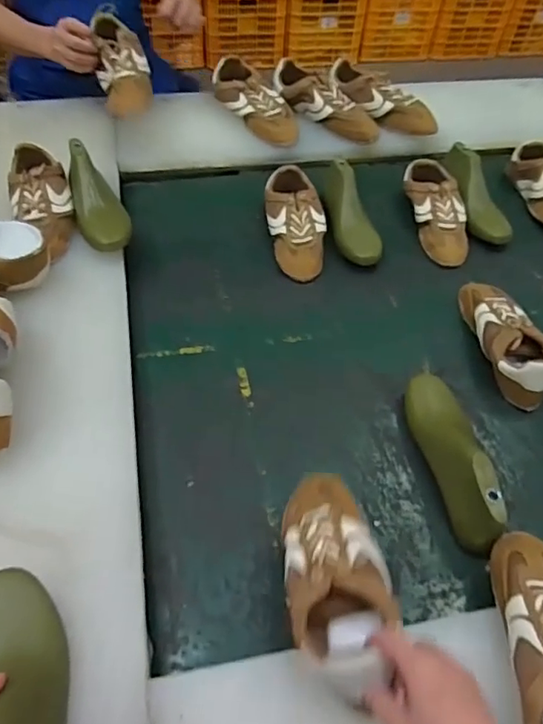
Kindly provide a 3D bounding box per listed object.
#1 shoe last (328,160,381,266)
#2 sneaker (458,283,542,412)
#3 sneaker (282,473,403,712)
[{"bbox_3d":[0.142,-0.262,0.951,0.080,0.075,0.225,1,52,-4],"label":"shoe last"},{"bbox_3d":[0.342,-0.042,0.800,0.094,0.063,0.230,-8,53,-11],"label":"sneaker"},{"bbox_3d":[0.059,0.203,0.516,0.090,0.073,0.218,-1,38,-5],"label":"sneaker"}]

